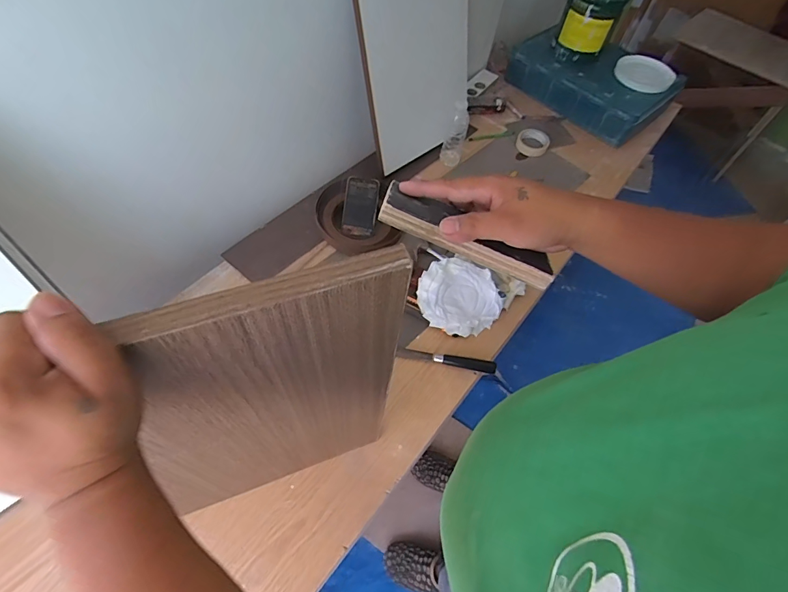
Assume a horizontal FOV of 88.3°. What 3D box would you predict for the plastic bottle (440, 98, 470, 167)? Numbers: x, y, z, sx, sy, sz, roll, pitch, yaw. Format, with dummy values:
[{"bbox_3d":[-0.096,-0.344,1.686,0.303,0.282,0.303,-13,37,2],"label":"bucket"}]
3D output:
[{"bbox_3d":[0.172,-0.453,1.133,0.058,0.171,0.061,17,58,6],"label":"plastic bottle"}]

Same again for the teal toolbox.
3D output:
[{"bbox_3d":[0.636,-0.714,1.350,0.243,0.149,0.487,-37,67,-24],"label":"teal toolbox"}]

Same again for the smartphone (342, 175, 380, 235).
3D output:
[{"bbox_3d":[-0.084,-0.225,1.018,0.082,0.010,0.148,8,79,-4],"label":"smartphone"}]

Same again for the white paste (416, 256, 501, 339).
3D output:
[{"bbox_3d":[0.147,0.002,0.910,0.180,0.057,0.169,2,58,-3],"label":"white paste"}]

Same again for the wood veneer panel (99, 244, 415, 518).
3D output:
[{"bbox_3d":[-0.158,0.152,0.471,0.317,0.534,0.023,-16,62,-15],"label":"wood veneer panel"}]

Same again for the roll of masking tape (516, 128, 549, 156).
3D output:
[{"bbox_3d":[0.430,-0.477,1.256,0.098,0.028,0.105,2,58,-3],"label":"roll of masking tape"}]

